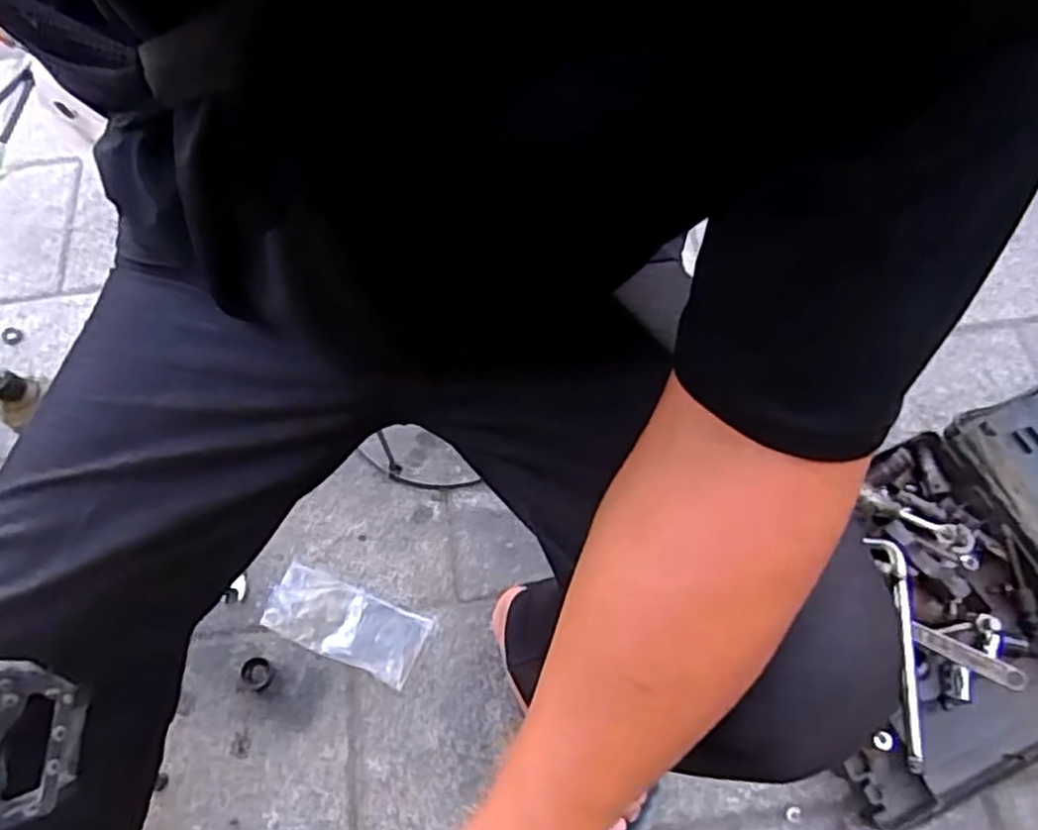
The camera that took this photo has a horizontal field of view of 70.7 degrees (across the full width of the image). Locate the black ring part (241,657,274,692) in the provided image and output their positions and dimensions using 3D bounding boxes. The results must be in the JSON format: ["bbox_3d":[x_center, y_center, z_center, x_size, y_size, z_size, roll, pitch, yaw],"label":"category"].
[{"bbox_3d":[-0.285,0.281,0.796,0.035,0.004,0.032,-1,66,2],"label":"black ring part"}]

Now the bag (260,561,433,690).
[{"bbox_3d":[-0.197,0.232,0.820,0.180,0.010,0.077,20,68,11],"label":"bag"}]

